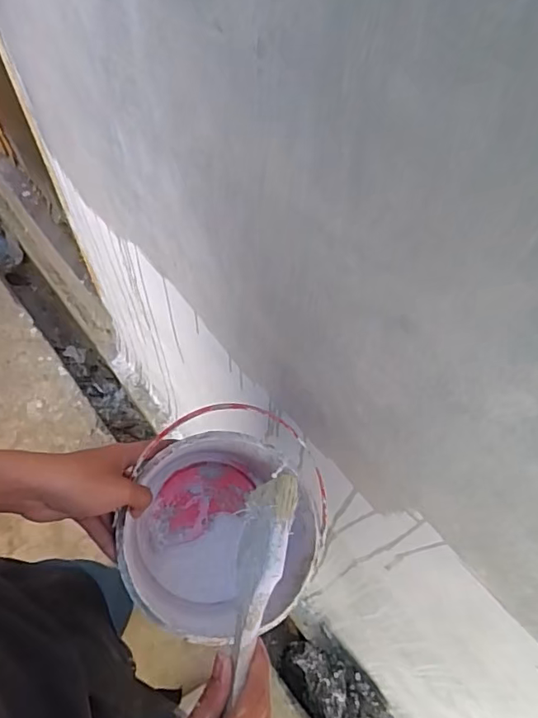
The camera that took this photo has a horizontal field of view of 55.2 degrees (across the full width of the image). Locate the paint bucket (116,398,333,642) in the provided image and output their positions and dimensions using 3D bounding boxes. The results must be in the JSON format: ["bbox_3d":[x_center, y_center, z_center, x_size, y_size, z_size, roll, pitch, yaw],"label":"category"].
[{"bbox_3d":[-0.060,0.184,0.550,0.182,0.209,0.217,-39,68,-23],"label":"paint bucket"}]

